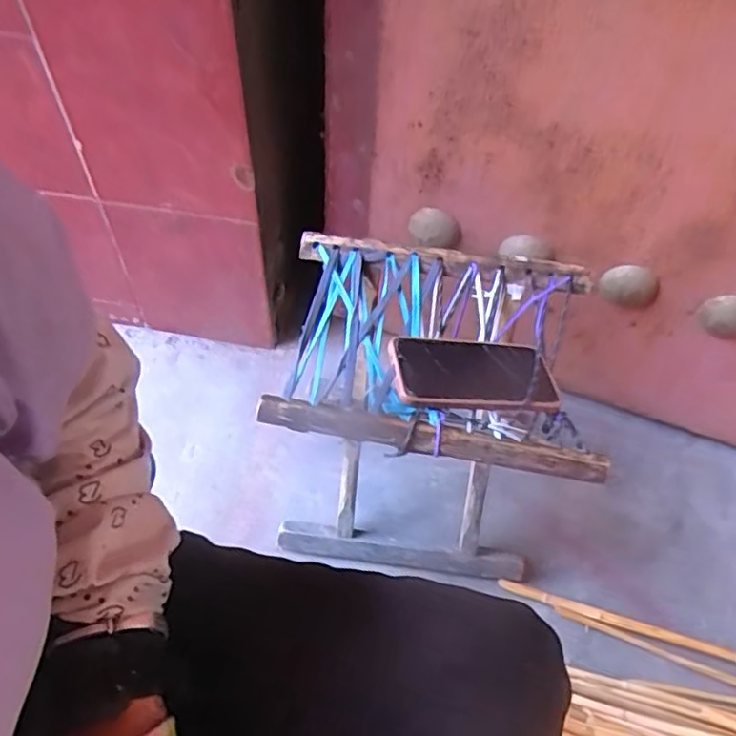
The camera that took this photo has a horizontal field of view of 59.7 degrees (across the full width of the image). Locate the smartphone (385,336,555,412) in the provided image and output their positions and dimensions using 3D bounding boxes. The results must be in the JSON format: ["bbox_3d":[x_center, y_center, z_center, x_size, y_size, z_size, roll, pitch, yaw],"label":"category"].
[{"bbox_3d":[0.106,0.005,0.630,0.168,0.015,0.082,5,47,-15],"label":"smartphone"}]

